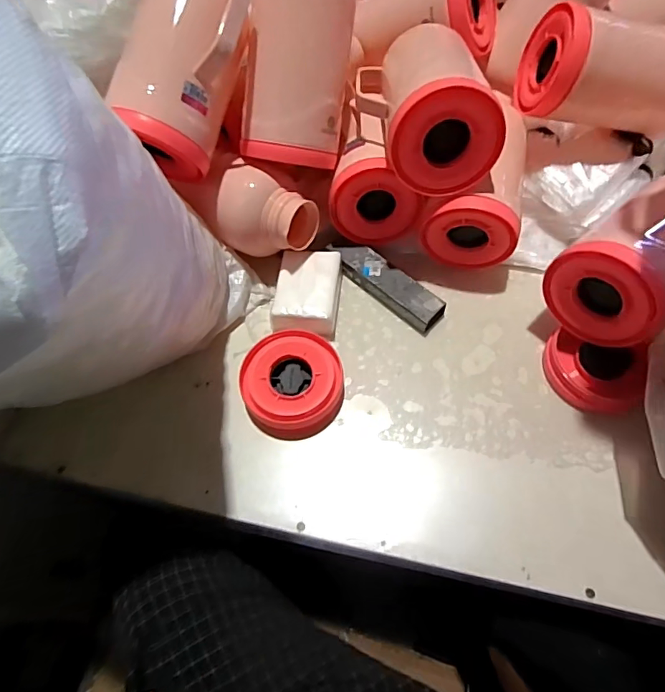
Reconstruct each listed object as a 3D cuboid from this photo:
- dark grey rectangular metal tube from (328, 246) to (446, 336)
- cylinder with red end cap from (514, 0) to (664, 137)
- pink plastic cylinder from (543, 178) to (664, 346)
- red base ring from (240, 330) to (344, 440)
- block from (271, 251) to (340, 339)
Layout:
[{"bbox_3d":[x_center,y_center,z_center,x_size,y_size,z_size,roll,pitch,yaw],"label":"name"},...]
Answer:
[{"bbox_3d":[0.078,-0.091,0.675,0.184,0.033,0.049,39,71,22],"label":"dark grey rectangular metal tube"},{"bbox_3d":[0.384,-0.395,0.671,0.231,0.154,0.163,-1,59,-21],"label":"cylinder with red end cap"},{"bbox_3d":[0.368,-0.111,0.552,0.183,0.136,0.125,-40,66,-17],"label":"pink plastic cylinder"},{"bbox_3d":[-0.050,0.049,0.591,0.126,0.054,0.134,-2,61,3],"label":"red base ring"},{"bbox_3d":[-0.036,-0.072,0.657,0.088,0.043,0.132,4,62,6],"label":"block"}]

